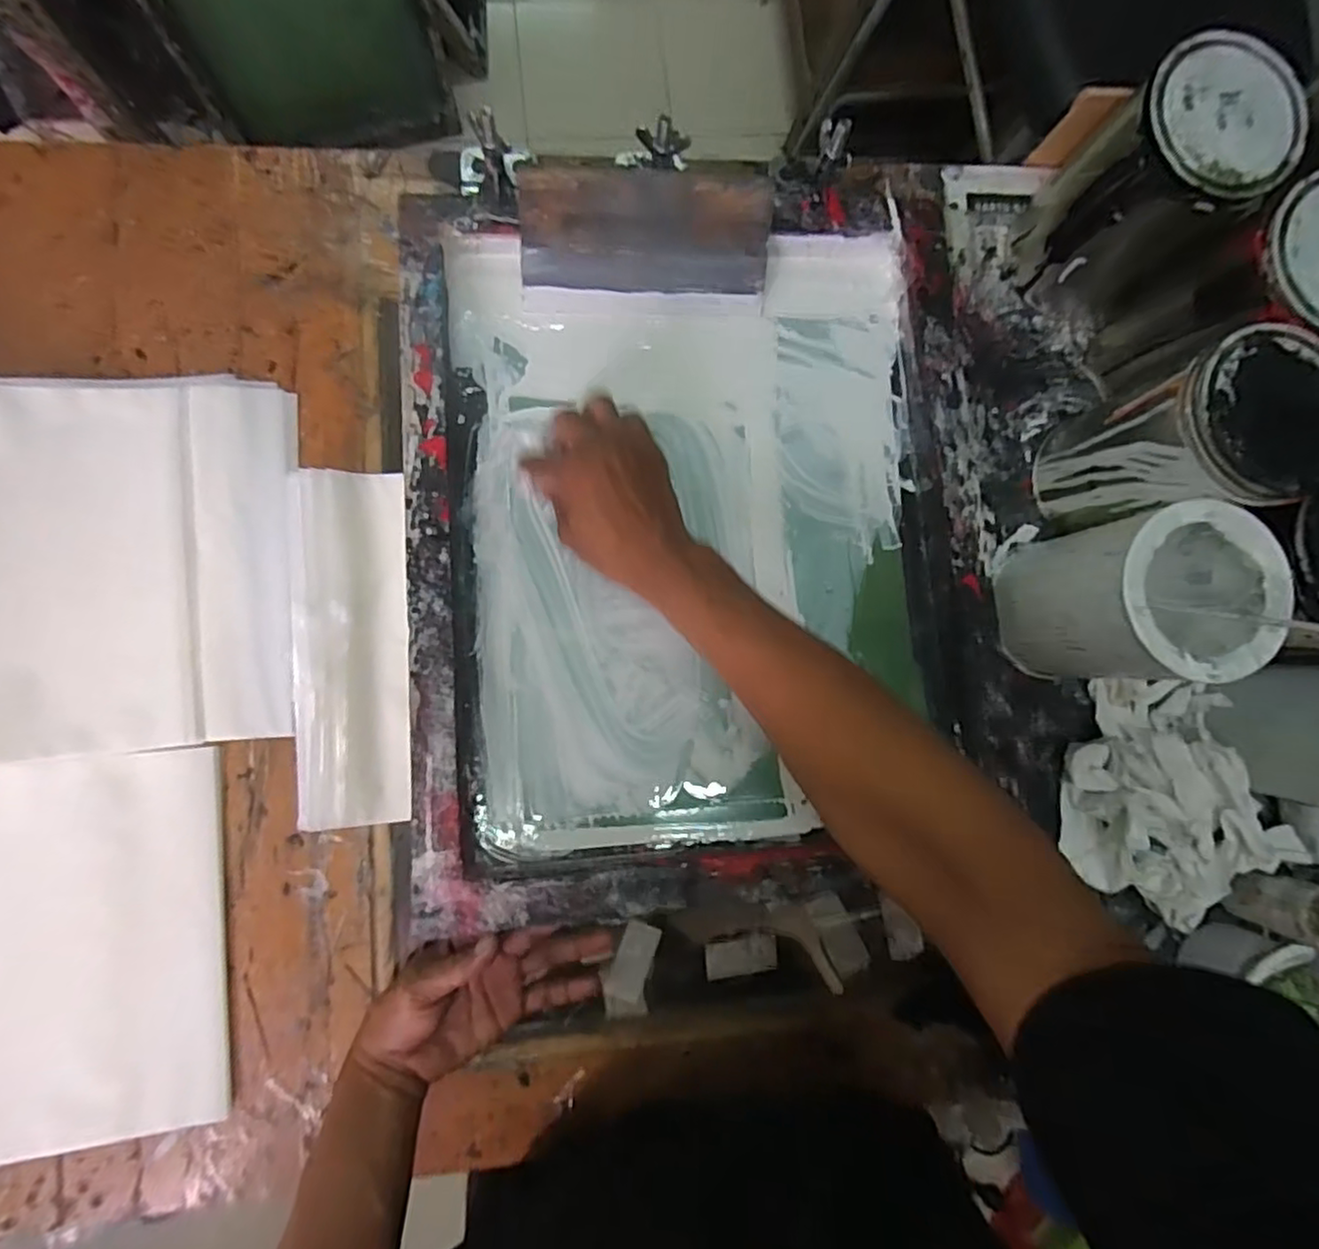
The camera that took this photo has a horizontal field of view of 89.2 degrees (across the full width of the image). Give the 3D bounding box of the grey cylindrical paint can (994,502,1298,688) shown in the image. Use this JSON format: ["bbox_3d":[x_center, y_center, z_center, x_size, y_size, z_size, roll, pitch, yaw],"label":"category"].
[{"bbox_3d":[0.322,-0.014,0.466,0.106,0.144,0.105,1,82,-6],"label":"grey cylindrical paint can"}]

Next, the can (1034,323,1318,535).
[{"bbox_3d":[0.362,-0.119,0.472,0.103,0.157,0.107,-14,84,-8],"label":"can"}]

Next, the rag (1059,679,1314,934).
[{"bbox_3d":[0.384,0.134,0.511,0.147,0.059,0.189,-24,90,-8],"label":"rag"}]

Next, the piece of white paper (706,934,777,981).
[{"bbox_3d":[0.062,0.251,0.505,0.054,0.006,0.028,-9,88,-6],"label":"piece of white paper"}]

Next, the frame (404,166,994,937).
[{"bbox_3d":[0.030,-0.066,0.466,0.389,0.063,0.500,-3,83,-6],"label":"frame"}]

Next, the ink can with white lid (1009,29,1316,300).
[{"bbox_3d":[0.348,-0.311,0.487,0.106,0.153,0.098,1,82,-6],"label":"ink can with white lid"}]

